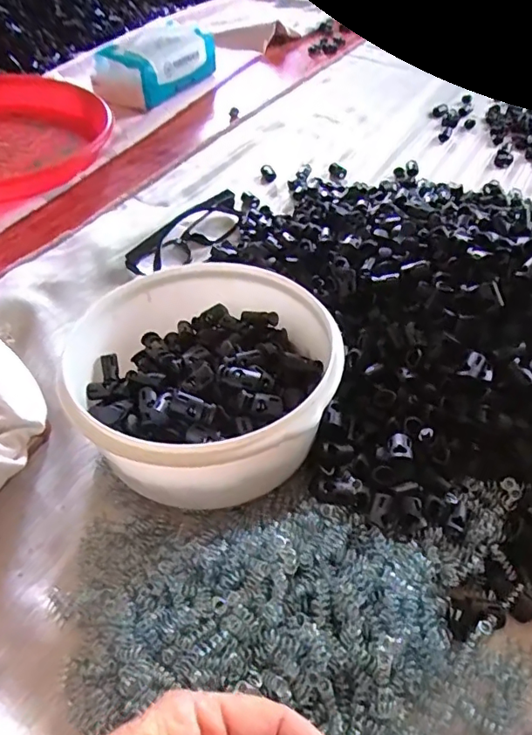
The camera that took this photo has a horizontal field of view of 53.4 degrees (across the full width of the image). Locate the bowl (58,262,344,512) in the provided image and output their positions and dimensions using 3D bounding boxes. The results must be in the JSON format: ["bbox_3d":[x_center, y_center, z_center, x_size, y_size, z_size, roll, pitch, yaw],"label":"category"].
[{"bbox_3d":[-0.037,0.006,0.336,0.157,0.083,0.159,2,49,-2],"label":"bowl"}]

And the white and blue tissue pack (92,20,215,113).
[{"bbox_3d":[-0.152,-0.404,0.703,0.088,0.060,0.179,28,53,19],"label":"white and blue tissue pack"}]

